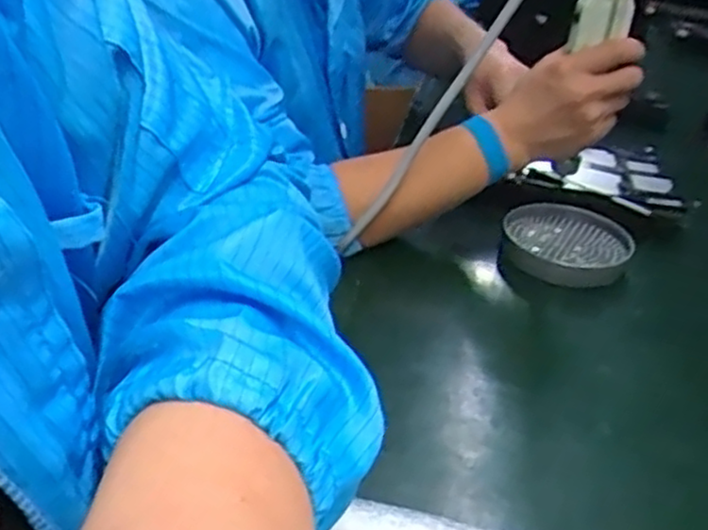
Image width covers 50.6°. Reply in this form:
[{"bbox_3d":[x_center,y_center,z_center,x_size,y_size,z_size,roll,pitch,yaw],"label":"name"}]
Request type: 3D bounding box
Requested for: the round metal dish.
[{"bbox_3d":[0.194,-0.016,0.693,0.116,0.038,0.113,4,30,-2],"label":"round metal dish"}]

